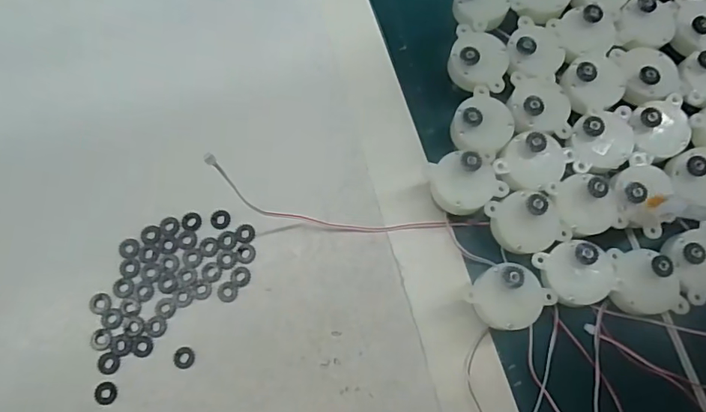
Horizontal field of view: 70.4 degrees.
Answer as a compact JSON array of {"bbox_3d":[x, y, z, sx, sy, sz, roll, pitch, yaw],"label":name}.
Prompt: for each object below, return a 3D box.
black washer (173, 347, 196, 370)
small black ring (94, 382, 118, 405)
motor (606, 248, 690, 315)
[{"bbox_3d":[-0.086,0.077,0.254,0.010,0.004,0.011,7,75,0],"label":"black washer"},{"bbox_3d":[-0.122,0.093,0.247,0.010,0.004,0.011,0,75,-2],"label":"small black ring"},{"bbox_3d":[0.147,0.040,0.258,0.040,0.029,0.031,4,75,-1],"label":"motor"}]

